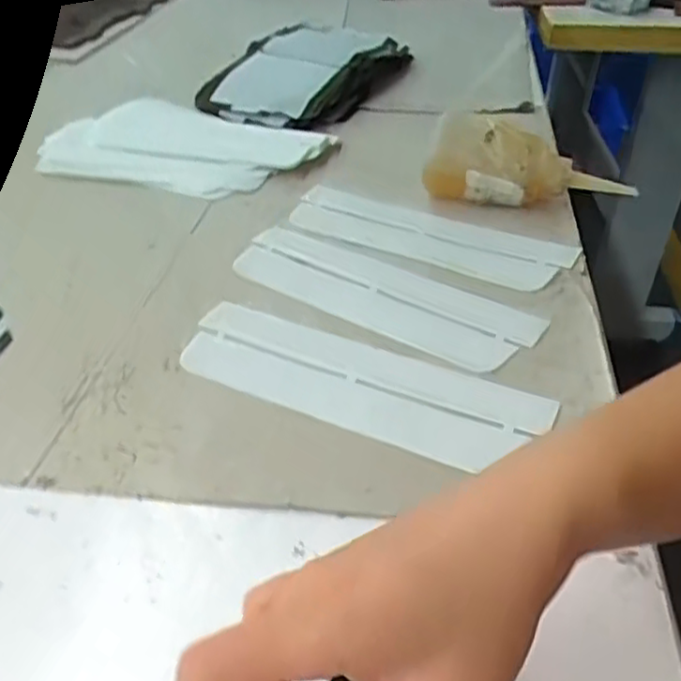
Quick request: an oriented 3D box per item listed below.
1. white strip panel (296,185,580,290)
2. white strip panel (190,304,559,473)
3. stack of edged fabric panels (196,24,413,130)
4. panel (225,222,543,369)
[{"bbox_3d":[0.060,-0.082,0.530,0.218,0.005,0.073,20,45,26],"label":"white strip panel"},{"bbox_3d":[0.007,0.022,0.401,0.216,0.008,0.067,19,42,21],"label":"white strip panel"},{"bbox_3d":[-0.034,-0.304,0.775,0.165,0.038,0.268,16,41,18],"label":"stack of edged fabric panels"},{"bbox_3d":[0.024,-0.035,0.470,0.216,0.008,0.063,25,45,27],"label":"panel"}]

